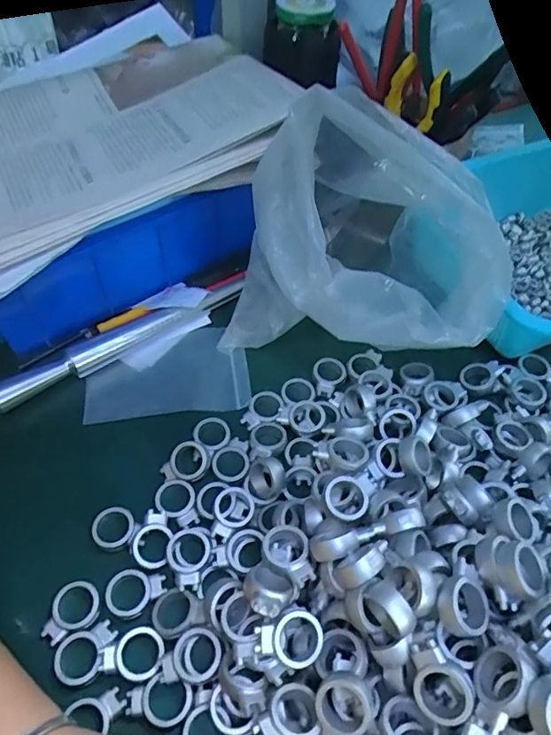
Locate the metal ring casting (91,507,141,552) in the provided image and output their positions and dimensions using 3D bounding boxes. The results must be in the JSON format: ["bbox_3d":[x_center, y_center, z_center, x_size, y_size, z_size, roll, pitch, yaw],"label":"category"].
[{"bbox_3d":[-0.101,0.101,0.316,0.026,0.005,0.028,1,54,-2],"label":"metal ring casting"}]

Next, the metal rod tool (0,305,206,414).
[{"bbox_3d":[-0.135,-0.012,0.395,0.169,0.019,0.020,-29,60,-22],"label":"metal rod tool"}]

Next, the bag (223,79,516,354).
[{"bbox_3d":[0.057,-0.081,0.349,0.134,0.160,0.171,-21,57,-17],"label":"bag"}]

